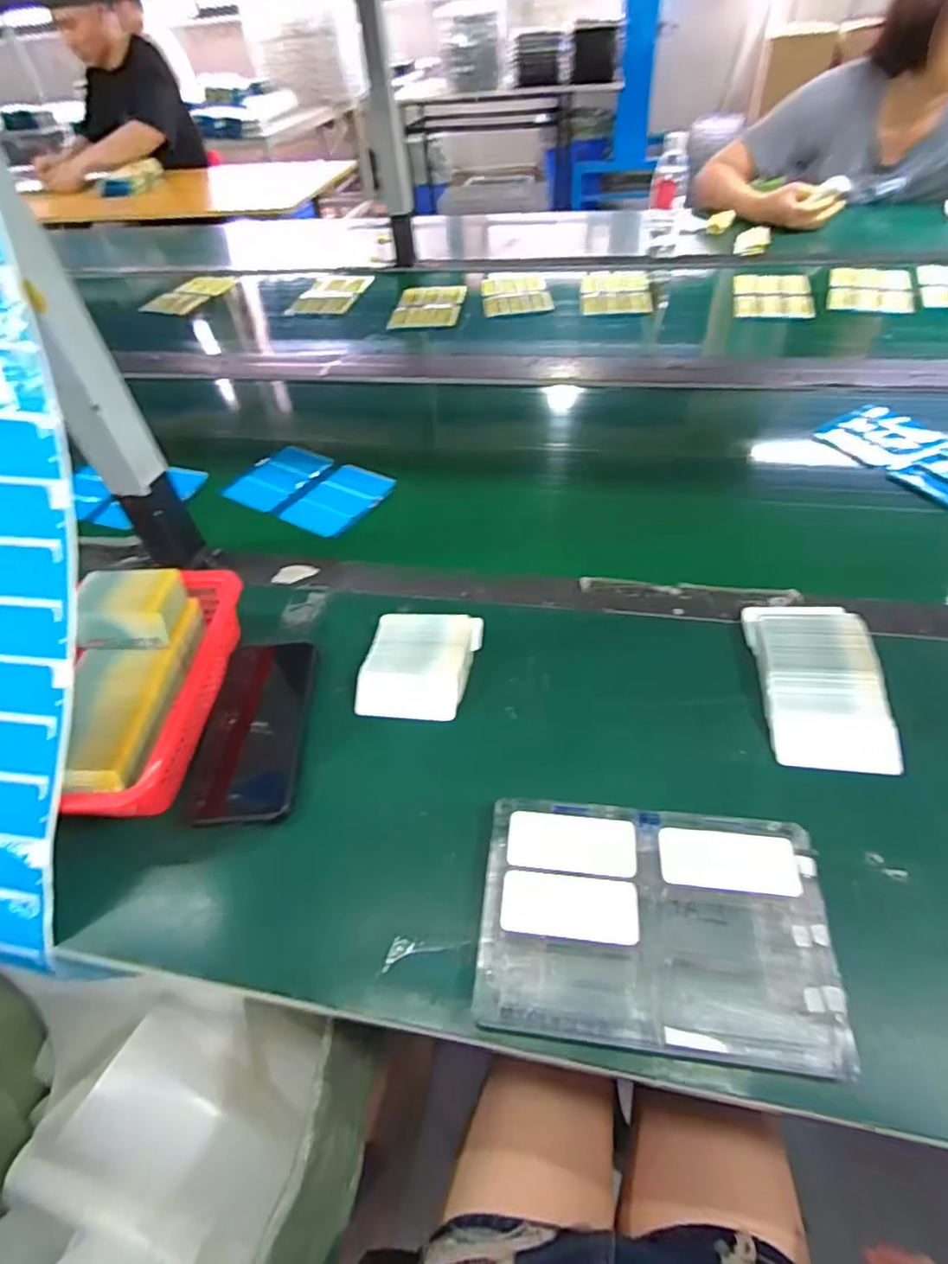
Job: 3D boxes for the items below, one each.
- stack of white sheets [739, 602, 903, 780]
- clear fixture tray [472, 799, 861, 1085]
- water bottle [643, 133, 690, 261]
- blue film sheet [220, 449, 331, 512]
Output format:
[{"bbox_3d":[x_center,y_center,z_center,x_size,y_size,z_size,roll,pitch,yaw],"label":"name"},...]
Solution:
[{"bbox_3d":[0.276,0.036,0.473,0.086,0.026,0.156,2,49,7],"label":"stack of white sheets"},{"bbox_3d":[0.110,0.181,0.371,0.206,0.017,0.136,3,49,8],"label":"clear fixture tray"},{"bbox_3d":[0.394,-0.887,1.199,0.068,0.178,0.068,20,53,21],"label":"water bottle"},{"bbox_3d":[-0.248,-0.198,0.745,0.088,0.008,0.132,19,53,21],"label":"blue film sheet"}]

